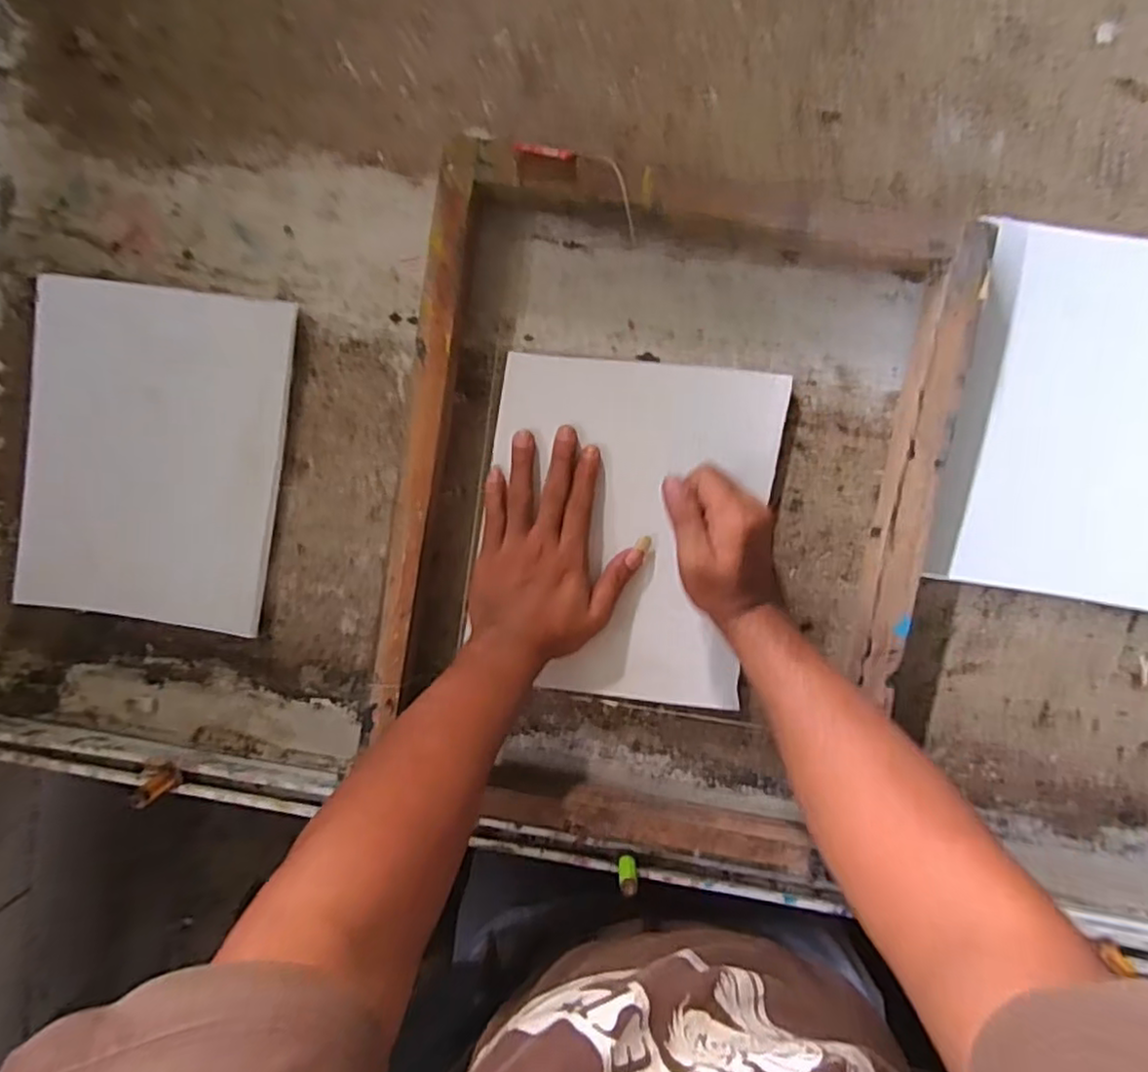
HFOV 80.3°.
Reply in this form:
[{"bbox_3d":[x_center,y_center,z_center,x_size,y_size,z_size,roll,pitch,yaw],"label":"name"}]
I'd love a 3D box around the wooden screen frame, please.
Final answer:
[{"bbox_3d":[0.072,-0.011,0.537,0.416,0.054,0.517,8,96,3],"label":"wooden screen frame"}]

